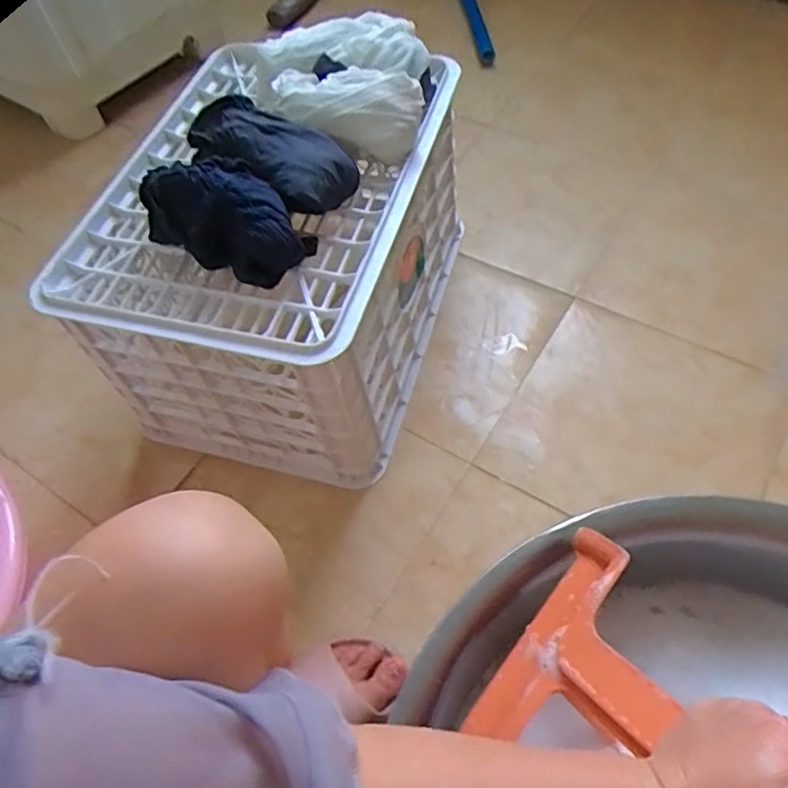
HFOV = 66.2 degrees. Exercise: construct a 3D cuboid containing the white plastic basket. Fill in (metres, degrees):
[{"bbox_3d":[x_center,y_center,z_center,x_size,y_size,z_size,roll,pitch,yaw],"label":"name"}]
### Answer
[{"bbox_3d":[-0.132,-0.164,0.748,0.345,0.278,0.425,11,60,11],"label":"white plastic basket"}]

